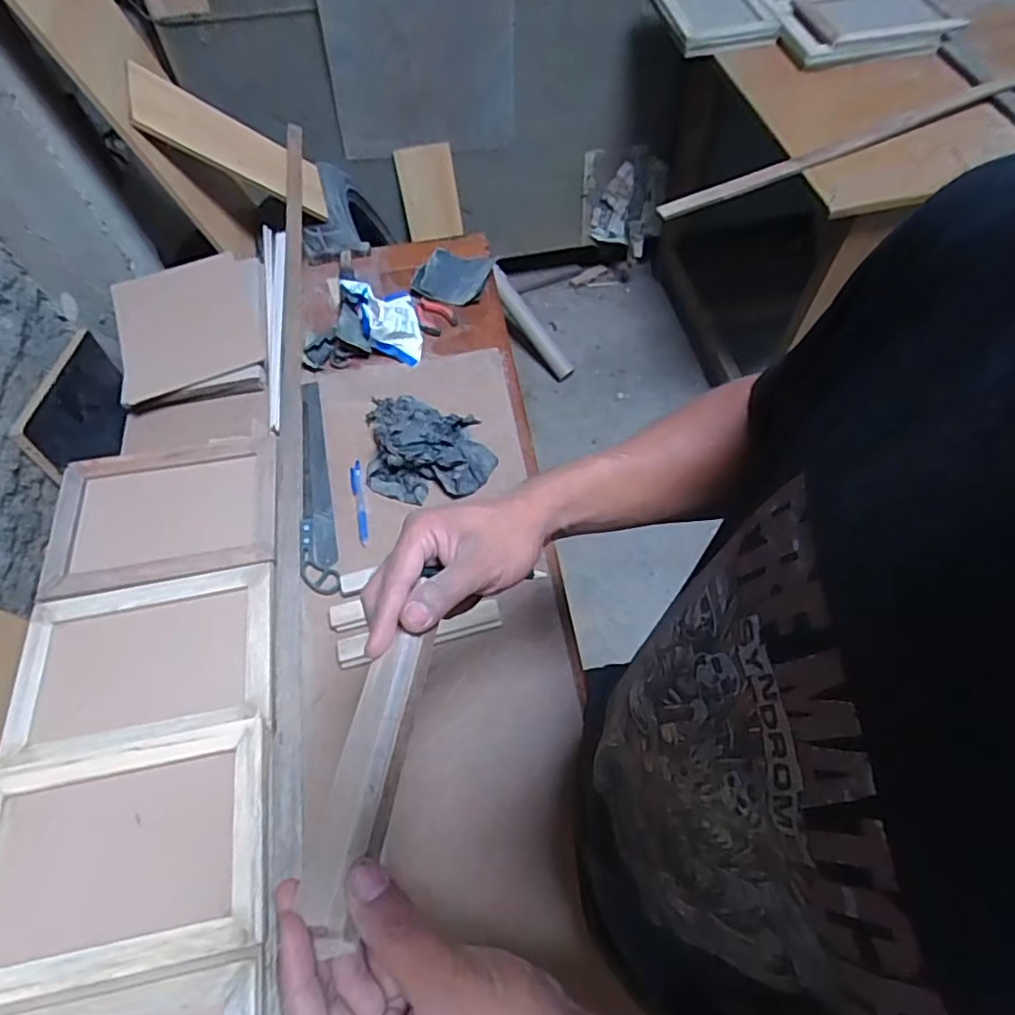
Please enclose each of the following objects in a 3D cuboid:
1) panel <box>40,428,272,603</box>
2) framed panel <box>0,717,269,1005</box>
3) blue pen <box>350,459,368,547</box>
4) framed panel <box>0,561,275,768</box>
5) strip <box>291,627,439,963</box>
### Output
[{"bbox_3d":[-0.471,0.000,0.847,0.302,0.013,0.220,-10,59,-1],"label":"panel"},{"bbox_3d":[-0.393,0.349,0.620,0.298,0.028,0.209,-11,59,-2],"label":"framed panel"},{"bbox_3d":[-0.206,-0.008,0.853,0.018,0.007,0.135,-12,59,-2],"label":"blue pen"},{"bbox_3d":[-0.435,0.179,0.732,0.301,0.018,0.202,-10,59,-1],"label":"framed panel"},{"bbox_3d":[-0.070,0.129,0.314,0.036,0.015,0.152,4,39,7],"label":"strip"}]

